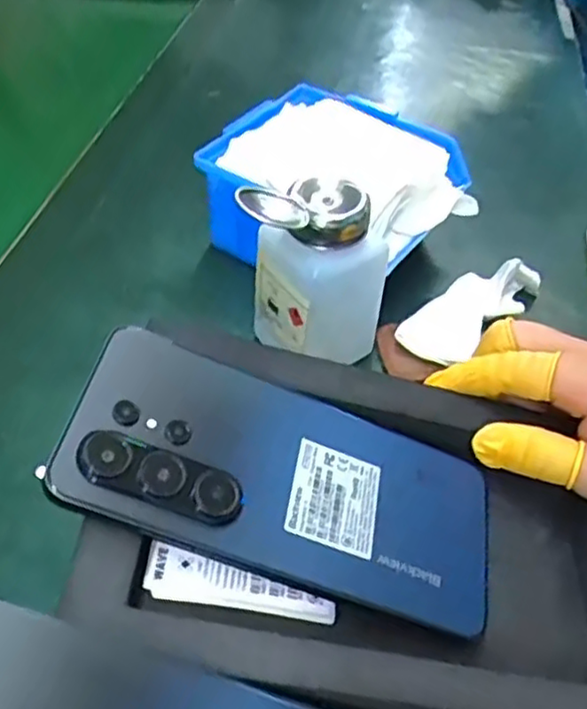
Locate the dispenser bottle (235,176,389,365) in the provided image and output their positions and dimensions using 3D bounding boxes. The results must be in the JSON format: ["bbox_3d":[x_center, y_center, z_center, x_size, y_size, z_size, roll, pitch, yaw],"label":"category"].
[{"bbox_3d":[0.012,-0.041,0.356,0.052,0.099,0.057,36,56,29],"label":"dispenser bottle"}]

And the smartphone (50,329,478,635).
[{"bbox_3d":[0.000,0.048,0.267,0.167,0.009,0.077,22,46,-12],"label":"smartphone"}]

